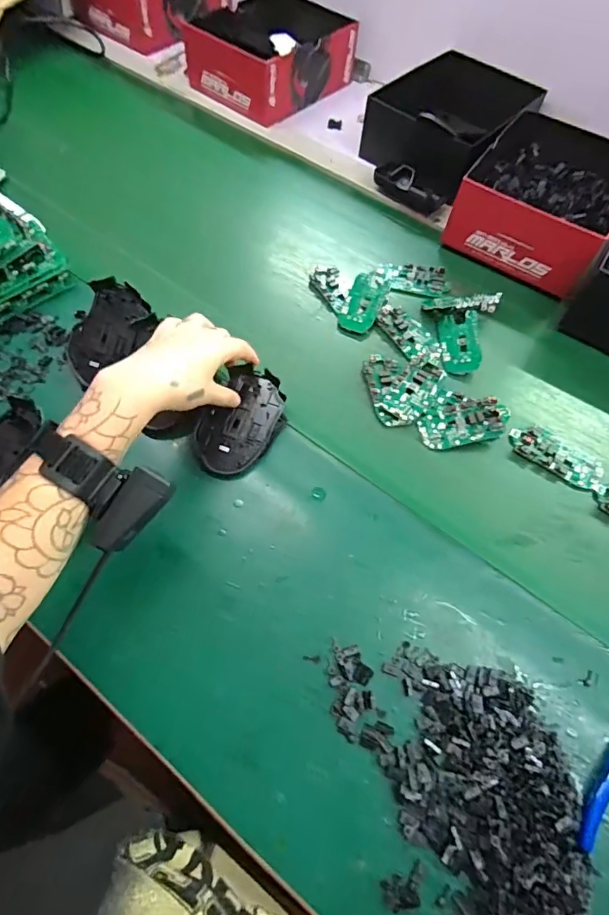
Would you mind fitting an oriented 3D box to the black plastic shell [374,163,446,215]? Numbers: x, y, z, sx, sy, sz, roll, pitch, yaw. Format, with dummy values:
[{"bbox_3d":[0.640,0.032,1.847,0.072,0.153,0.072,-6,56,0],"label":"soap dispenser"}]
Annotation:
[{"bbox_3d":[0.155,-0.402,0.681,0.038,0.032,0.115,-41,72,-21],"label":"black plastic shell"}]

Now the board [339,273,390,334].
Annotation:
[{"bbox_3d":[0.077,-0.201,0.587,0.046,0.008,0.089,22,63,8],"label":"board"}]

